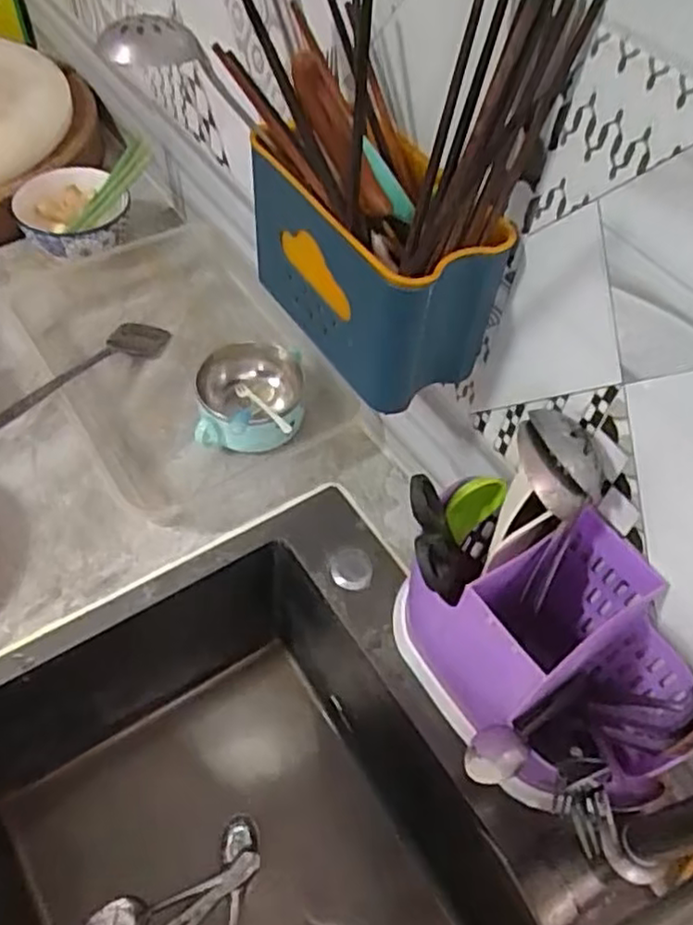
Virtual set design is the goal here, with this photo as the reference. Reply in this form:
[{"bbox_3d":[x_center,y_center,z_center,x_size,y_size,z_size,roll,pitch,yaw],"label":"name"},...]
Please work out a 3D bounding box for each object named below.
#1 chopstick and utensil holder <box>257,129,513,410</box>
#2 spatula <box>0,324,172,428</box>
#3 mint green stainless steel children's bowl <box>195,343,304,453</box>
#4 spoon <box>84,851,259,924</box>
[{"bbox_3d":[0.023,-0.144,0.507,0.124,0.126,0.174,-18,58,-17],"label":"chopstick and utensil holder"},{"bbox_3d":[-0.267,-0.092,0.724,0.061,0.027,0.260,19,33,8],"label":"spatula"},{"bbox_3d":[-0.100,-0.069,0.733,0.104,0.061,0.121,-1,55,-6],"label":"mint green stainless steel children's bowl"},{"bbox_3d":[-0.163,0.409,0.661,0.164,0.015,0.036,-17,58,-17],"label":"spoon"}]

